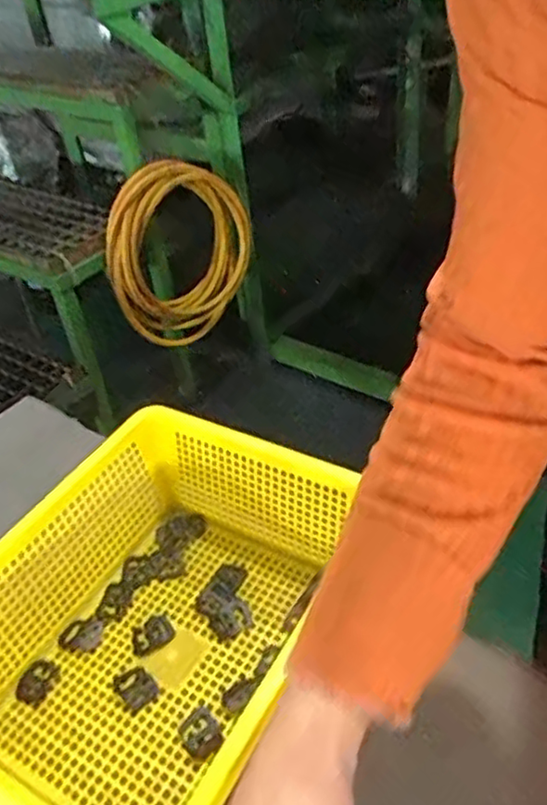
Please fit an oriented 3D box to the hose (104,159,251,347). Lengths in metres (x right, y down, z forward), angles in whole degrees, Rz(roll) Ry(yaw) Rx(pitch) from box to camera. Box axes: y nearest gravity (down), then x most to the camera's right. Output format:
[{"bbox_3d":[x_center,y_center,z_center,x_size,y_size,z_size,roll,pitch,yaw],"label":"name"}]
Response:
[{"bbox_3d":[-0.194,-0.311,1.456,0.348,0.378,0.067,-30,46,-25],"label":"hose"}]

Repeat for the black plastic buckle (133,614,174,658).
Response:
[{"bbox_3d":[-0.096,0.182,0.529,0.033,0.004,0.028,-23,43,-19],"label":"black plastic buckle"}]

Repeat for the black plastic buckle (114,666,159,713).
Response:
[{"bbox_3d":[-0.102,0.209,0.495,0.025,0.004,0.033,-31,46,-26],"label":"black plastic buckle"}]

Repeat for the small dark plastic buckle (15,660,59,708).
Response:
[{"bbox_3d":[-0.179,0.211,0.508,0.026,0.004,0.032,12,44,20],"label":"small dark plastic buckle"}]

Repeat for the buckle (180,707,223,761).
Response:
[{"bbox_3d":[-0.050,0.228,0.463,0.025,0.004,0.031,-26,44,-22],"label":"buckle"}]

